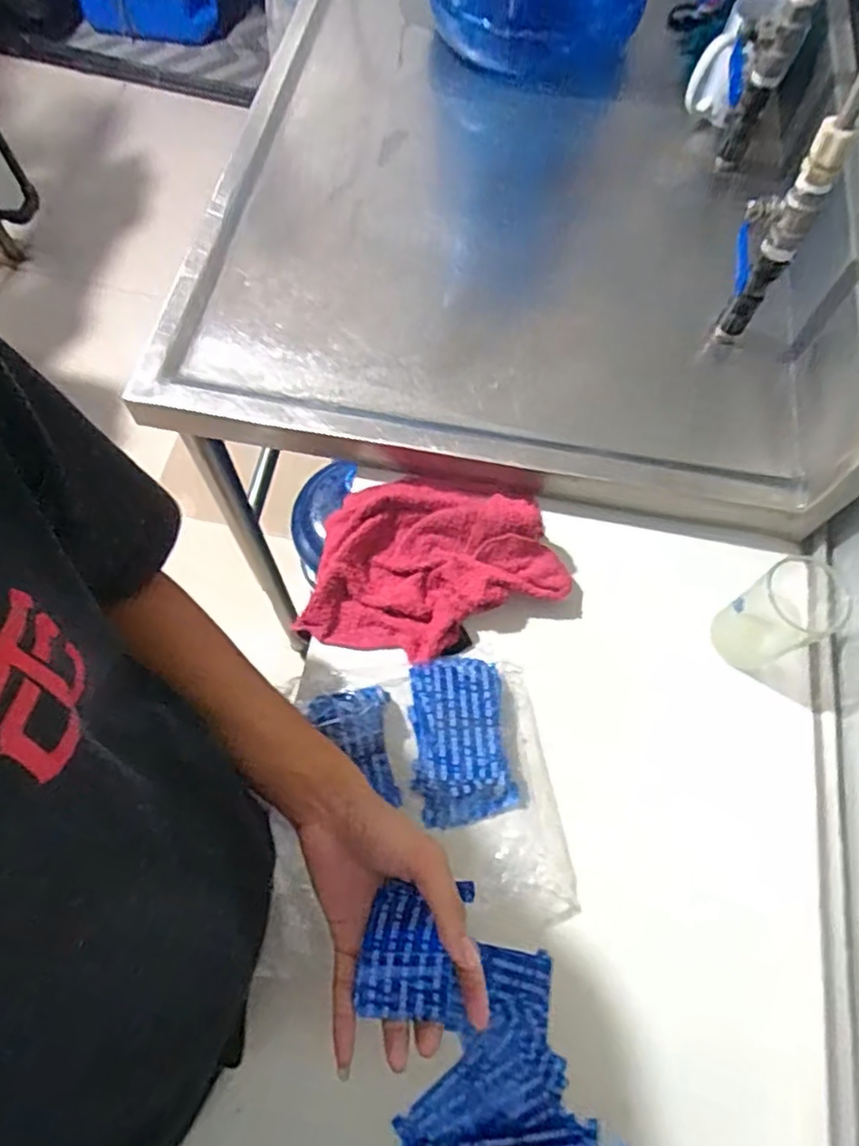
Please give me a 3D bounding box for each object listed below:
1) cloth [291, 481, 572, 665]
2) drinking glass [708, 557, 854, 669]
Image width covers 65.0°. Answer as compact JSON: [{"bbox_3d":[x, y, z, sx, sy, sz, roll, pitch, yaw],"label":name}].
[{"bbox_3d":[0.010,-0.006,0.576,0.213,0.041,0.165,12,68,2],"label":"cloth"},{"bbox_3d":[0.277,0.034,0.542,0.060,0.113,0.062,1,68,-3],"label":"drinking glass"}]

